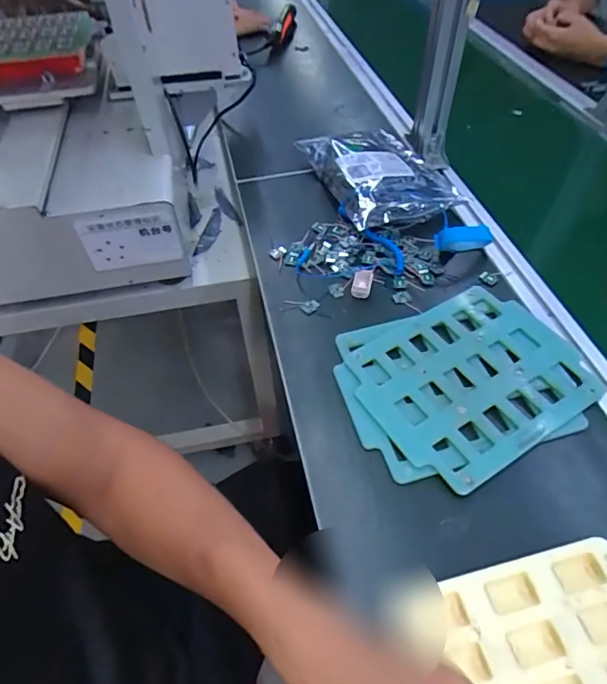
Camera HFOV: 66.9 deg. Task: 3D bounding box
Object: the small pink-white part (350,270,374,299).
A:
[{"bbox_3d":[0.071,-0.072,0.559,0.022,0.018,0.035,12,54,14],"label":"small pink-white part"}]

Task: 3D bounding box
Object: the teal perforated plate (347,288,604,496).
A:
[{"bbox_3d":[0.173,0.034,0.475,0.227,0.010,0.176,-28,55,-17],"label":"teal perforated plate"}]

